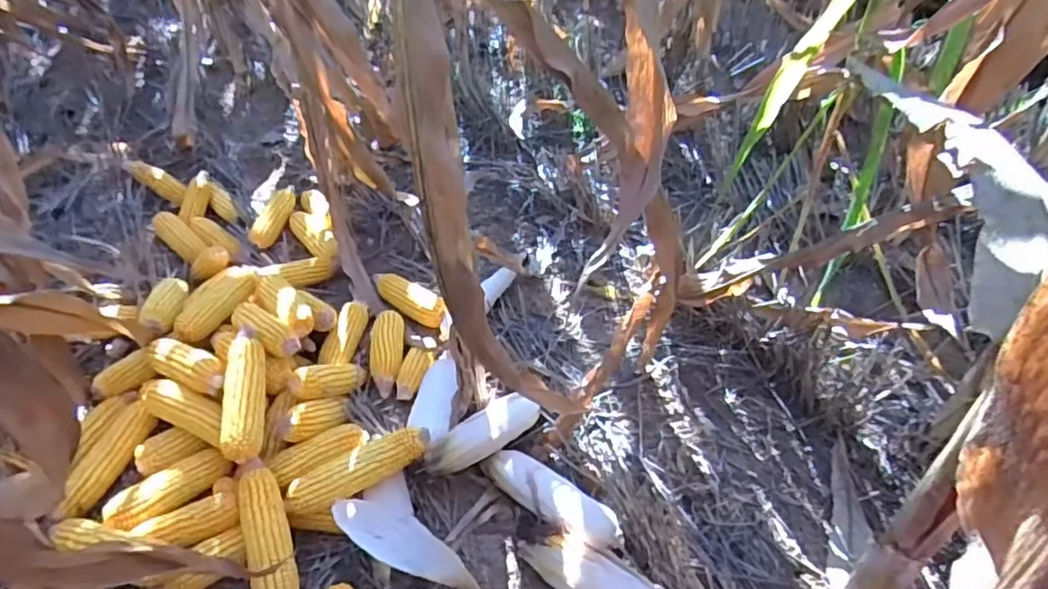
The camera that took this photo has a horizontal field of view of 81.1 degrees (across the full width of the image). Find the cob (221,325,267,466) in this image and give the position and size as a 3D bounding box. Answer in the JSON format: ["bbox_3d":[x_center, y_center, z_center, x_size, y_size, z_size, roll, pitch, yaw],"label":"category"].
[{"bbox_3d":[-0.408,0.140,0.891,0.055,0.057,0.203,-11,45,-9],"label":"cob"}]

